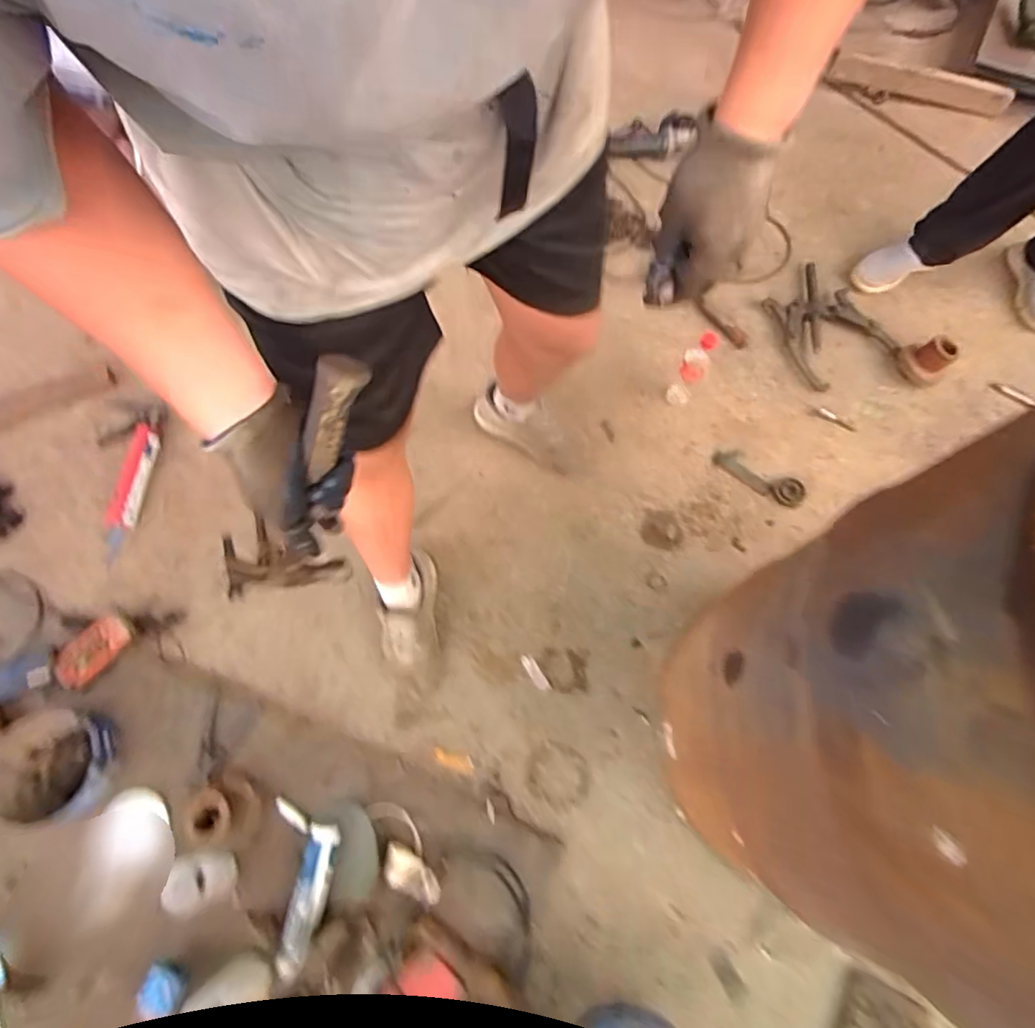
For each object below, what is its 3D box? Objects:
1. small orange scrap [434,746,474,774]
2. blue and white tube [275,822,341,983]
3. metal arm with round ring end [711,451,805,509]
[{"bbox_3d":[-0.122,0.472,1.055,0.081,0.004,0.028,17,71,7],"label":"small orange scrap"},{"bbox_3d":[-0.364,0.664,0.951,0.055,0.047,0.220,8,70,4],"label":"blue and white tube"},{"bbox_3d":[0.545,-0.087,1.243,0.205,0.022,0.064,35,75,13],"label":"metal arm with round ring end"}]

